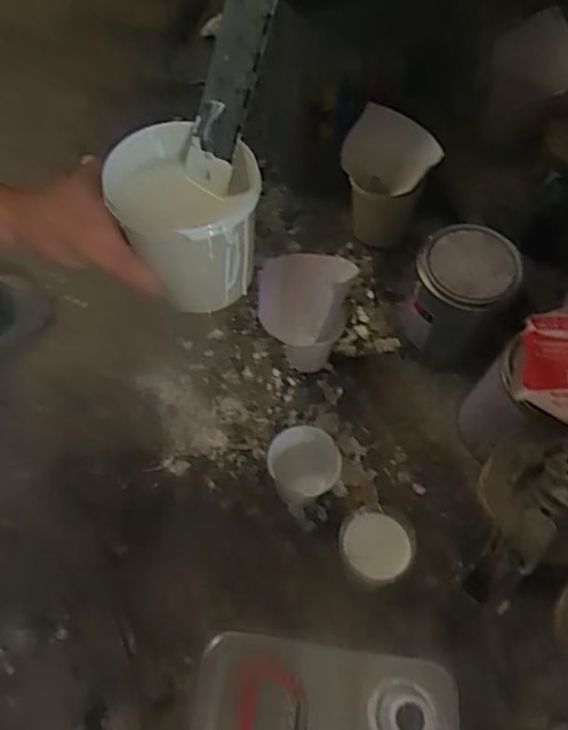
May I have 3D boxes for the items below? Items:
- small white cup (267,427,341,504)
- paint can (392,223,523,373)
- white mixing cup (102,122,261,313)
[{"bbox_3d":[0.021,0.104,0.620,0.069,0.076,0.056,15,63,9],"label":"small white cup"},{"bbox_3d":[0.189,-0.071,0.676,0.099,0.136,0.107,0,62,0],"label":"paint can"},{"bbox_3d":[-0.059,-0.092,0.386,0.083,0.085,0.088,0,62,0],"label":"white mixing cup"}]

